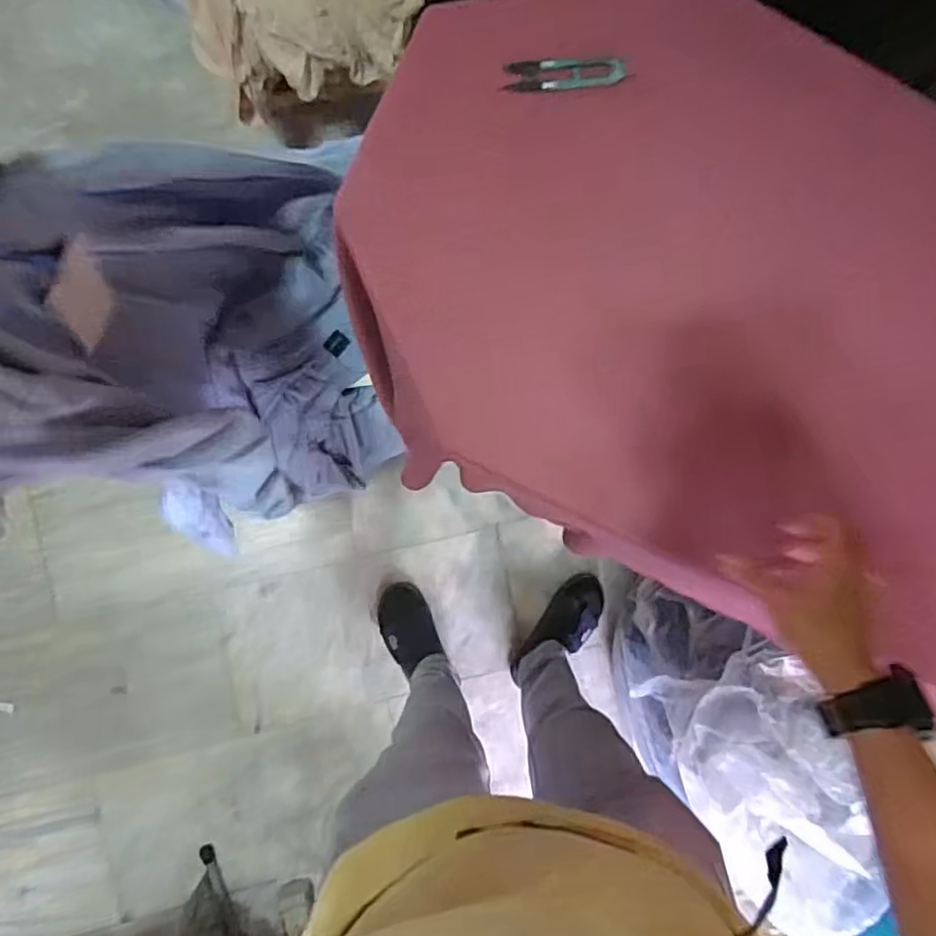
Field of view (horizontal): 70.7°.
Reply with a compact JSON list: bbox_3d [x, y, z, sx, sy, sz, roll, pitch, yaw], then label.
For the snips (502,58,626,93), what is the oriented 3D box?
[{"bbox_3d":[0.081,-0.330,0.553,0.098,0.004,0.024,1,105,6],"label":"snips"}]

